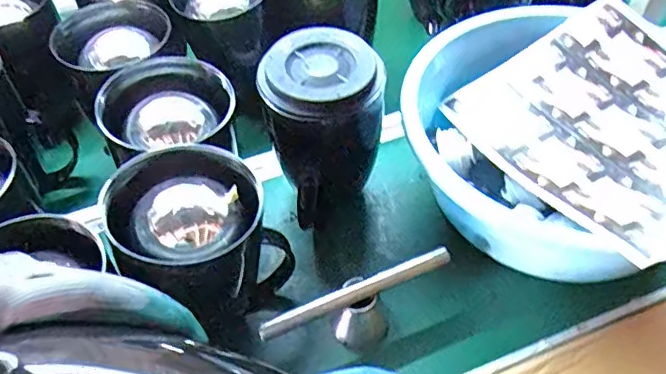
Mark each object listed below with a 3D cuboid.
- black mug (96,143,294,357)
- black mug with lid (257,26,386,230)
[{"bbox_3d":[-0.117,0.064,0.530,0.125,0.184,0.108,18,53,18],"label":"black mug"},{"bbox_3d":[-0.004,-0.050,0.603,0.130,0.183,0.137,-28,53,-20],"label":"black mug with lid"}]

